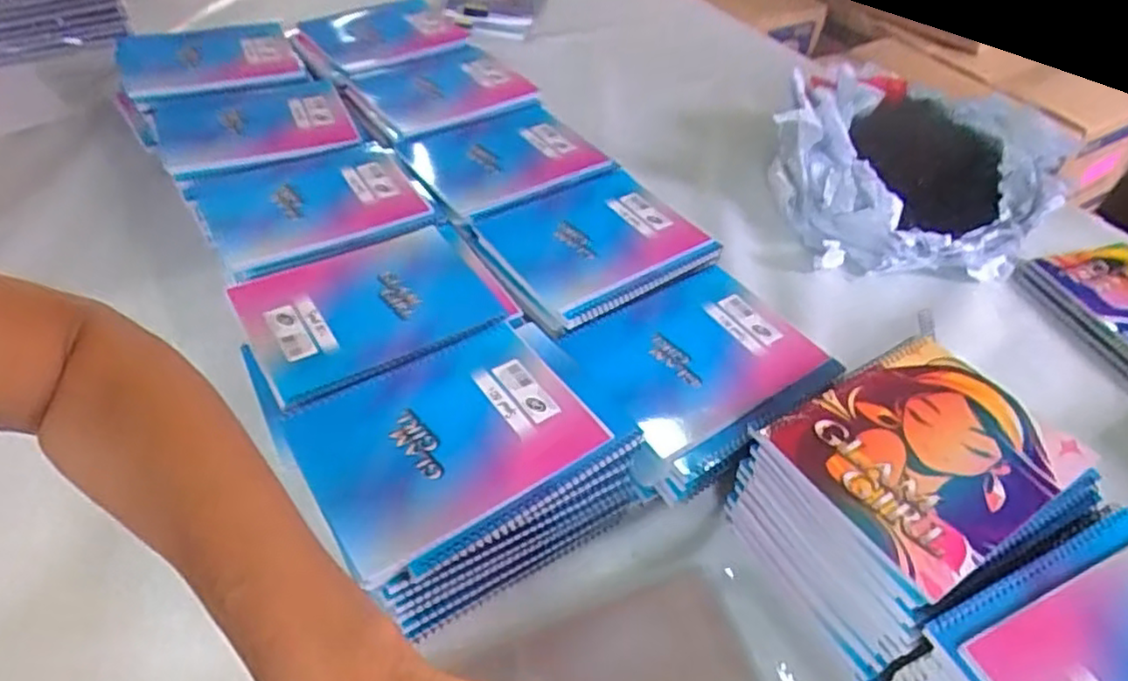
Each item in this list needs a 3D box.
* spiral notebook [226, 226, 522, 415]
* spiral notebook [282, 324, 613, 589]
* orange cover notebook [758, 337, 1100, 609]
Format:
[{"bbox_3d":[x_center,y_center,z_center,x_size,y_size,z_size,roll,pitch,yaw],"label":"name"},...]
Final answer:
[{"bbox_3d":[-0.163,-0.031,0.607,0.205,0.014,0.149,-22,53,-26],"label":"spiral notebook"},{"bbox_3d":[-0.085,0.068,0.514,0.198,0.009,0.149,-23,52,-26],"label":"spiral notebook"},{"bbox_3d":[0.262,0.077,0.500,0.193,0.013,0.146,-23,52,-26],"label":"orange cover notebook"}]

